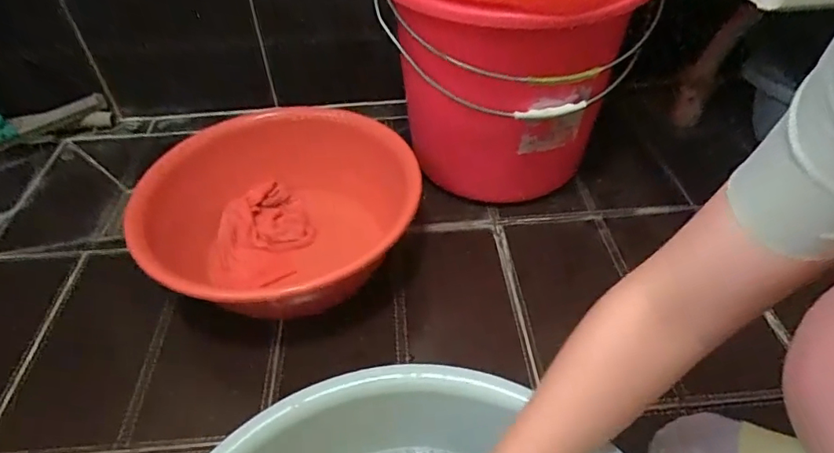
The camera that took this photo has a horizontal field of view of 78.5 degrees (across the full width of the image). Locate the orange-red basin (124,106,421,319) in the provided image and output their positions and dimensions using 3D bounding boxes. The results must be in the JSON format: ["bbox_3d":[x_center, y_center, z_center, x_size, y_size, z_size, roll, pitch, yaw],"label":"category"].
[{"bbox_3d":[-0.193,-0.016,0.690,0.330,0.126,0.352,-1,45,1],"label":"orange-red basin"}]

